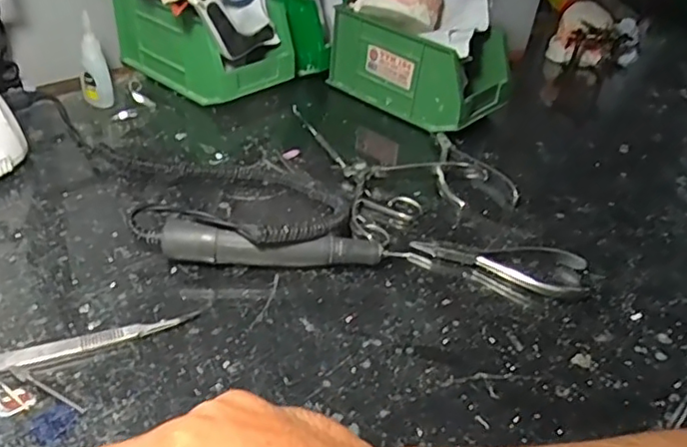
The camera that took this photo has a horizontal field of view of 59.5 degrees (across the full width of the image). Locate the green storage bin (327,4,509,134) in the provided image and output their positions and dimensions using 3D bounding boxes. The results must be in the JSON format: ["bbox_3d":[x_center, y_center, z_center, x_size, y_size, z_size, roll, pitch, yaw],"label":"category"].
[{"bbox_3d":[0.084,-0.168,0.626,0.166,0.083,0.103,33,44,31],"label":"green storage bin"}]

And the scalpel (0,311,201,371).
[{"bbox_3d":[-0.152,0.069,0.343,0.133,0.005,0.015,-11,40,-23],"label":"scalpel"}]

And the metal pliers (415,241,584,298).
[{"bbox_3d":[0.117,0.023,0.446,0.122,0.011,0.048,20,38,16],"label":"metal pliers"}]

